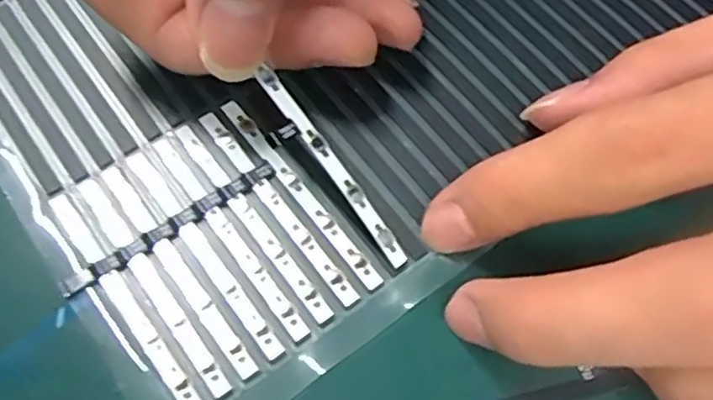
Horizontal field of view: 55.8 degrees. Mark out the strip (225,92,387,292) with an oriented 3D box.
[{"bbox_3d":[-0.014,-0.003,0.158,0.004,0.004,0.060,-34,68,-18],"label":"strip"}]

